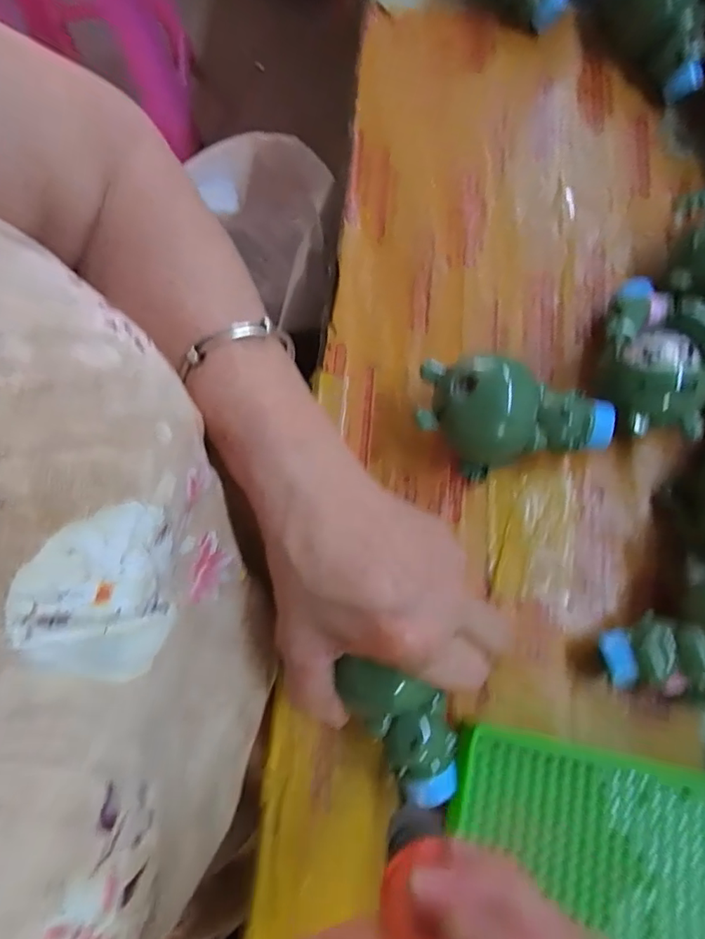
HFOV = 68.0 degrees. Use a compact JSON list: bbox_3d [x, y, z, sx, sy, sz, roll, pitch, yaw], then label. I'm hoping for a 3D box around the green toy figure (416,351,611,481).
[{"bbox_3d":[0.090,-0.025,0.297,0.105,0.052,0.053,7,75,2],"label":"green toy figure"}]

